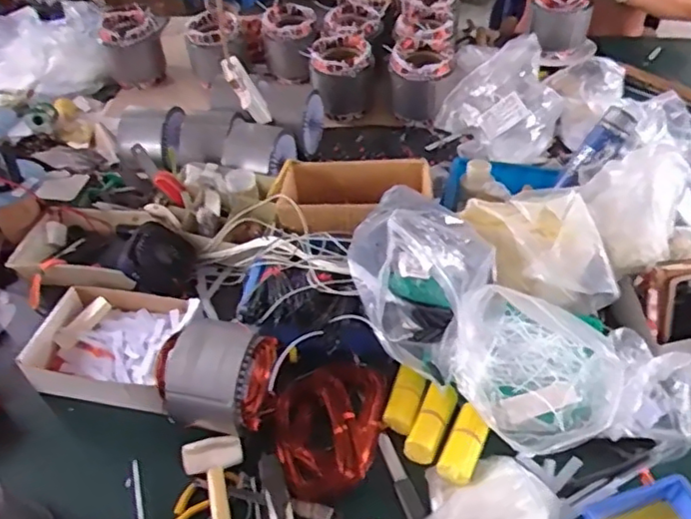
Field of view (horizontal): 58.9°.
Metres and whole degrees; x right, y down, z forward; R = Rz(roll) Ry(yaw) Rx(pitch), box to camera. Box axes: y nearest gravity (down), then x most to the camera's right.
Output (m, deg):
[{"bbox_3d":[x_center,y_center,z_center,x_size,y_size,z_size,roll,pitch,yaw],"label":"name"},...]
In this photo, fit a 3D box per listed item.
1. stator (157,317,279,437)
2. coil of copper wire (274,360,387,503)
[{"bbox_3d":[-0.183,0.164,0.878,0.172,0.127,0.130,11,47,15],"label":"stator"},{"bbox_3d":[-0.026,0.240,0.883,0.150,0.049,0.211,6,46,11],"label":"coil of copper wire"}]

